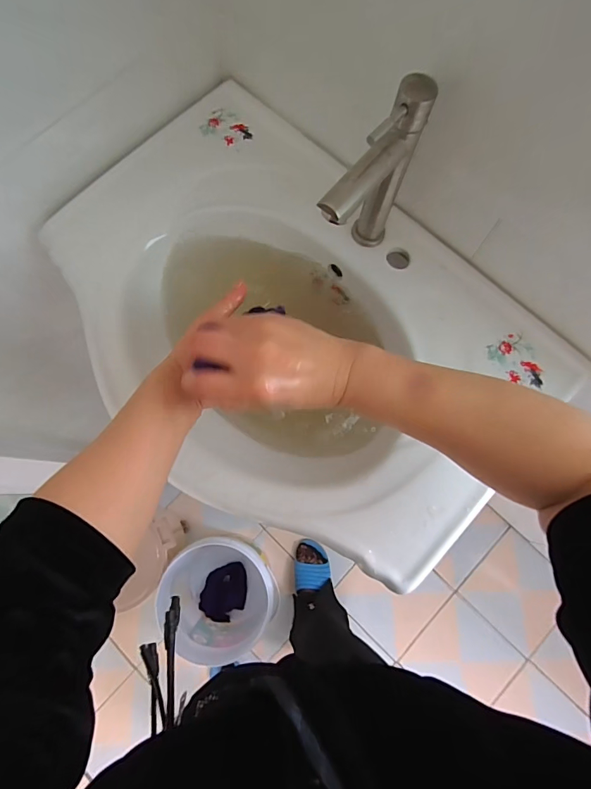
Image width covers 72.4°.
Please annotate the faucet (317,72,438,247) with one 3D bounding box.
[{"bbox_3d":[0.068,-0.186,0.401,0.039,0.180,0.126,33,78,5],"label":"faucet"}]

